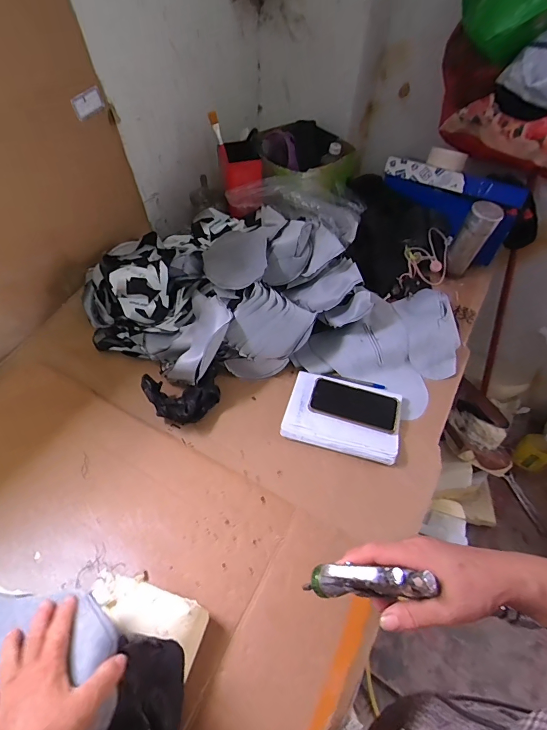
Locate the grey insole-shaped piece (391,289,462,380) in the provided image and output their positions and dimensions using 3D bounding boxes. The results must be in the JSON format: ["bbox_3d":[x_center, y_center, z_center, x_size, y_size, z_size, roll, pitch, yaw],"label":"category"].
[{"bbox_3d":[0.333,-0.090,0.841,0.125,0.059,0.238,-5,52,-6],"label":"grey insole-shaped piece"}]

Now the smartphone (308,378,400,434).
[{"bbox_3d":[0.153,0.074,0.735,0.164,0.011,0.081,14,55,11],"label":"smartphone"}]

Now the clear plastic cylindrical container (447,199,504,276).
[{"bbox_3d":[0.485,-0.303,0.959,0.074,0.176,0.079,26,55,17],"label":"clear plastic cylindrical container"}]

